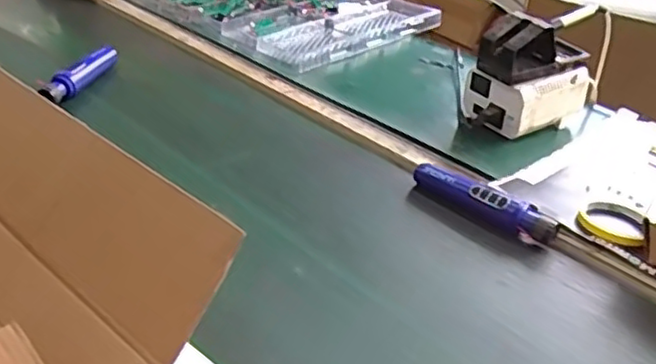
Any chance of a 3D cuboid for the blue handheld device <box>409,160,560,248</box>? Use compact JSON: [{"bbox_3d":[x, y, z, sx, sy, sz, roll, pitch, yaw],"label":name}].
[{"bbox_3d":[0.195,0.024,0.807,0.208,0.044,0.044,30,39,33],"label":"blue handheld device"}]

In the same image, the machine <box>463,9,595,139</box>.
[{"bbox_3d":[0.301,-0.161,0.988,0.177,0.155,0.115,-15,37,-28],"label":"machine"}]

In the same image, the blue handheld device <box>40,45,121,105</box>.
[{"bbox_3d":[-0.393,-0.179,1.070,0.034,0.027,0.201,11,33,9],"label":"blue handheld device"}]

